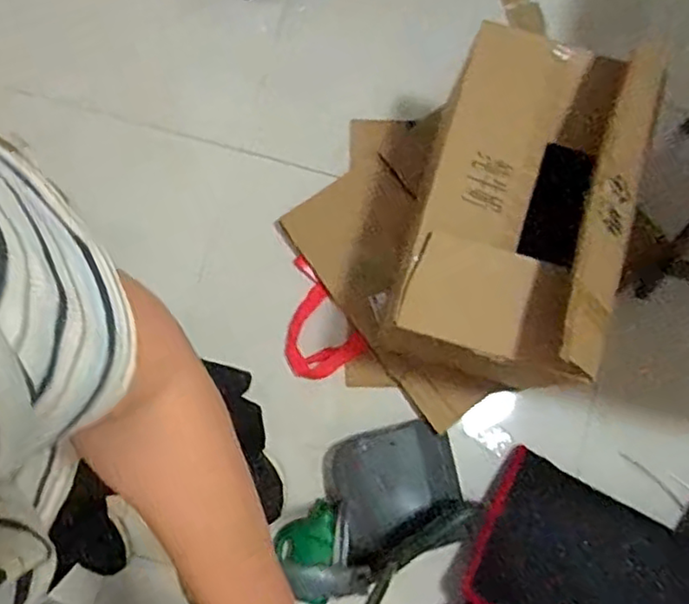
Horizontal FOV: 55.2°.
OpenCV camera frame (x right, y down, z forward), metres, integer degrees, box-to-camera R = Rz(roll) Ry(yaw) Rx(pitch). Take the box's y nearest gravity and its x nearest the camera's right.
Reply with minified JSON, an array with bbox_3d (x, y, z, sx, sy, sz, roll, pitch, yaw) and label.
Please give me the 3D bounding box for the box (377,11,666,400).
[{"bbox_3d":[0.255,-0.109,1.077,0.318,0.406,0.538,18,79,3],"label":"box"}]

